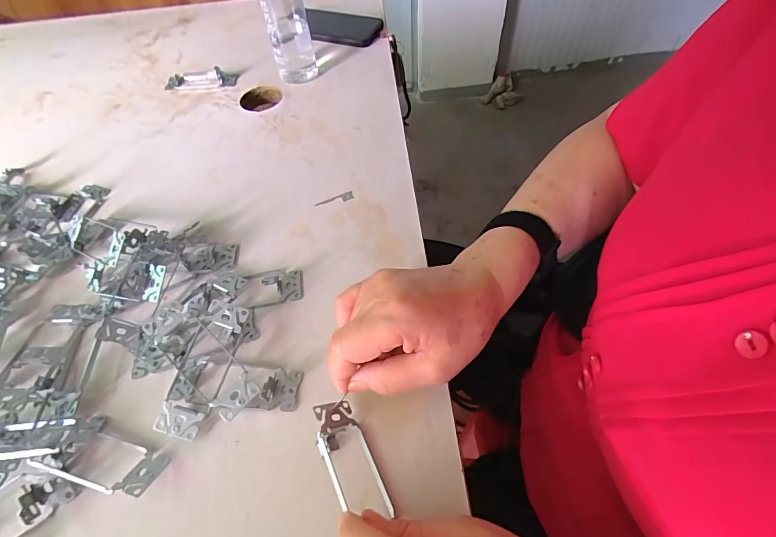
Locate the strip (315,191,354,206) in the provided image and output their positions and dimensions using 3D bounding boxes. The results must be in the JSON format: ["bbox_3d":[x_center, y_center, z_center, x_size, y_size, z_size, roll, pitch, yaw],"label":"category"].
[{"bbox_3d":[-0.059,-0.076,0.438,0.043,0.004,0.011,-25,58,-13],"label":"strip"}]

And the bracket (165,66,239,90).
[{"bbox_3d":[-0.281,-0.287,0.589,0.109,0.025,0.031,2,56,5],"label":"bracket"}]

